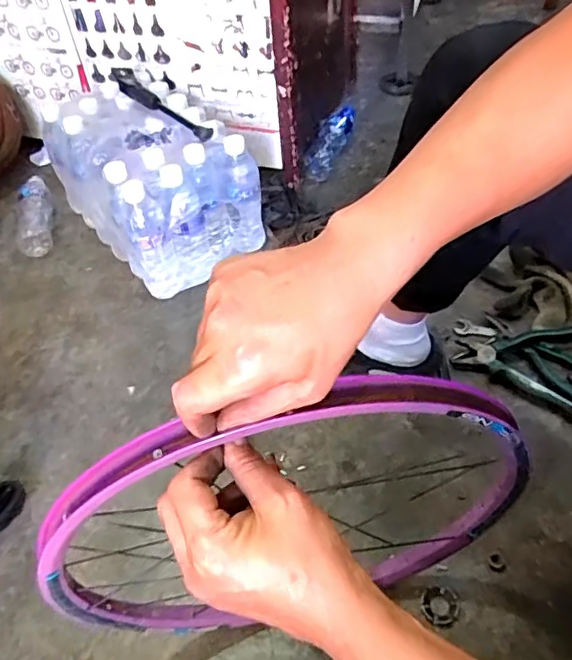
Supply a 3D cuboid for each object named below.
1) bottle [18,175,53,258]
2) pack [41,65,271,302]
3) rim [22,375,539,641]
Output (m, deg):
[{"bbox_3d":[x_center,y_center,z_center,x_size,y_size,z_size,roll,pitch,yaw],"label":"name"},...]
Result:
[{"bbox_3d":[-0.483,-0.227,1.133,0.056,0.060,0.200,-14,50,-7],"label":"bottle"},{"bbox_3d":[-0.237,-0.269,1.050,0.233,0.218,0.355,-33,55,-21],"label":"pack"},{"bbox_3d":[0.004,0.168,0.498,0.395,0.374,0.029,-12,50,-5],"label":"rim"}]

